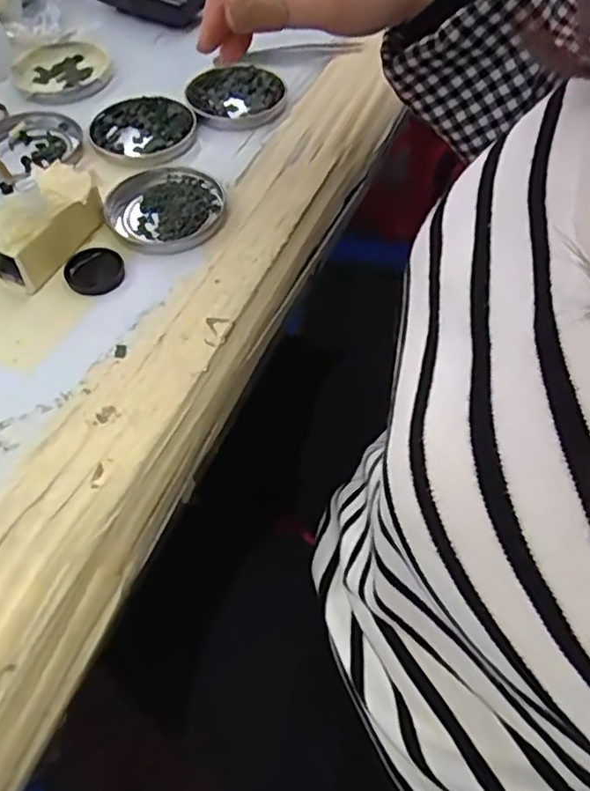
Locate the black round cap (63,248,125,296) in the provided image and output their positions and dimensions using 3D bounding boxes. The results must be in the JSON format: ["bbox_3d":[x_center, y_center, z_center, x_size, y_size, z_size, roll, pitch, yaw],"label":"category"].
[{"bbox_3d":[-0.125,-0.078,0.394,0.035,0.005,0.035,0,55,0],"label":"black round cap"}]

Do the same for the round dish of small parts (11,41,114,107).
[{"bbox_3d":[-0.195,-0.271,0.532,0.081,0.012,0.084,0,55,0],"label":"round dish of small parts"}]

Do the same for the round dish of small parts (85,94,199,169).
[{"bbox_3d":[-0.115,-0.201,0.478,0.077,0.010,0.078,0,55,0],"label":"round dish of small parts"}]

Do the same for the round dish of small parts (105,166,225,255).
[{"bbox_3d":[-0.087,-0.126,0.425,0.075,0.008,0.077,0,55,0],"label":"round dish of small parts"}]

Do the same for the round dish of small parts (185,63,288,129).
[{"bbox_3d":[-0.046,-0.237,0.499,0.073,0.009,0.074,0,55,0],"label":"round dish of small parts"}]

